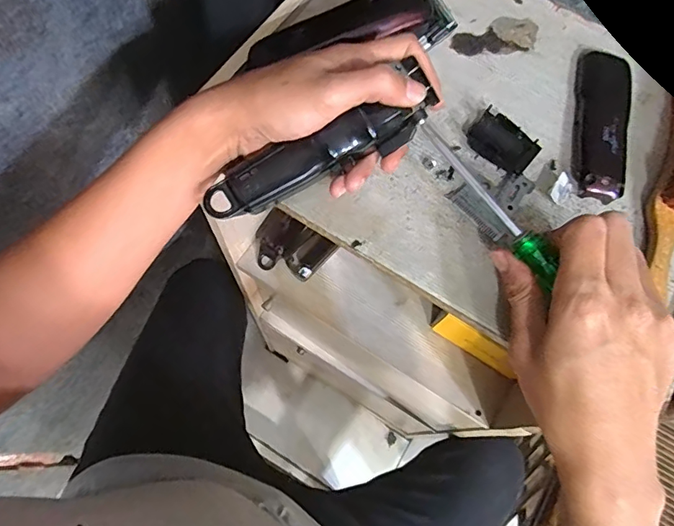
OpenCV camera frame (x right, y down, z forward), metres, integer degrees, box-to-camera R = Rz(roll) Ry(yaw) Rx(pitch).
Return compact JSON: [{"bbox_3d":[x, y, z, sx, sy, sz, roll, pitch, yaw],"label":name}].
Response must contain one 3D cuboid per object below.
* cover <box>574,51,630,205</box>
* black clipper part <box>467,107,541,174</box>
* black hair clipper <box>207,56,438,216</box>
[{"bbox_3d":[0.214,-0.116,0.391,0.039,0.015,0.148,15,66,3],"label":"cover"},{"bbox_3d":[0.130,-0.094,0.380,0.051,0.015,0.035,38,70,13],"label":"black clipper part"},{"bbox_3d":[-0.017,-0.075,0.338,0.156,0.032,0.034,-23,69,6],"label":"black hair clipper"}]

